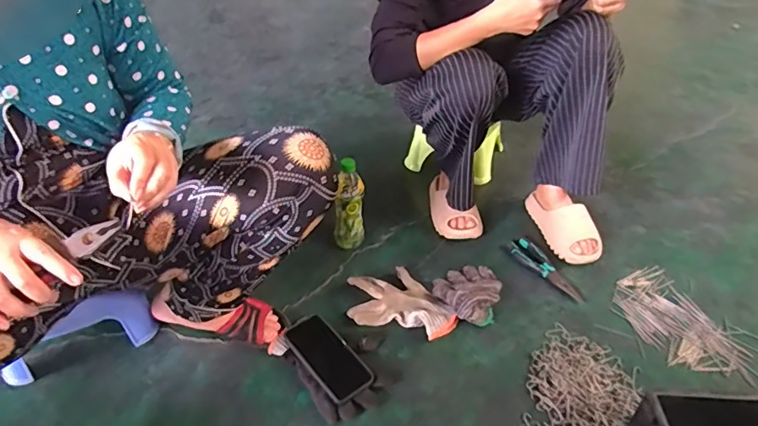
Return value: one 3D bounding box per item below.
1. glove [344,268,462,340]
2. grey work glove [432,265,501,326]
[{"bbox_3d":[0.033,0.181,0.954,0.157,0.034,0.191,-24,44,-29],"label":"glove"},{"bbox_3d":[0.174,0.144,0.987,0.129,0.053,0.159,10,38,12],"label":"grey work glove"}]

